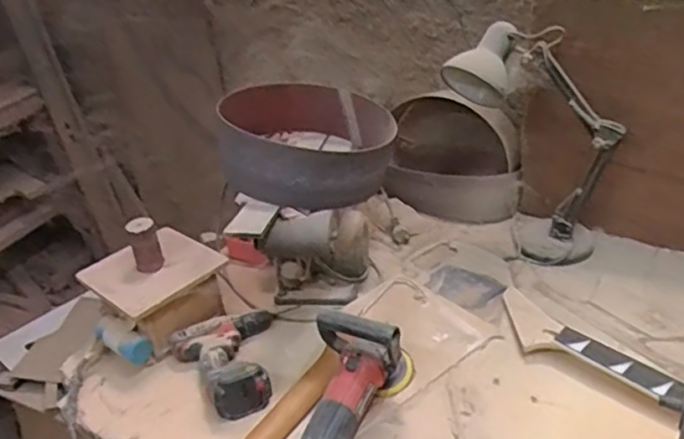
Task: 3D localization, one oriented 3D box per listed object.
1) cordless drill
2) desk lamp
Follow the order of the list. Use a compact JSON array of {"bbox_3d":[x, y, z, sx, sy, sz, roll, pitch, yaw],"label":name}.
[{"bbox_3d":[-0.200,0.230,1.059,0.174,0.069,0.215,-11,31,-5],"label":"cordless drill"},{"bbox_3d":[0.352,-0.130,1.193,0.301,0.430,0.133,8,35,23],"label":"desk lamp"}]

